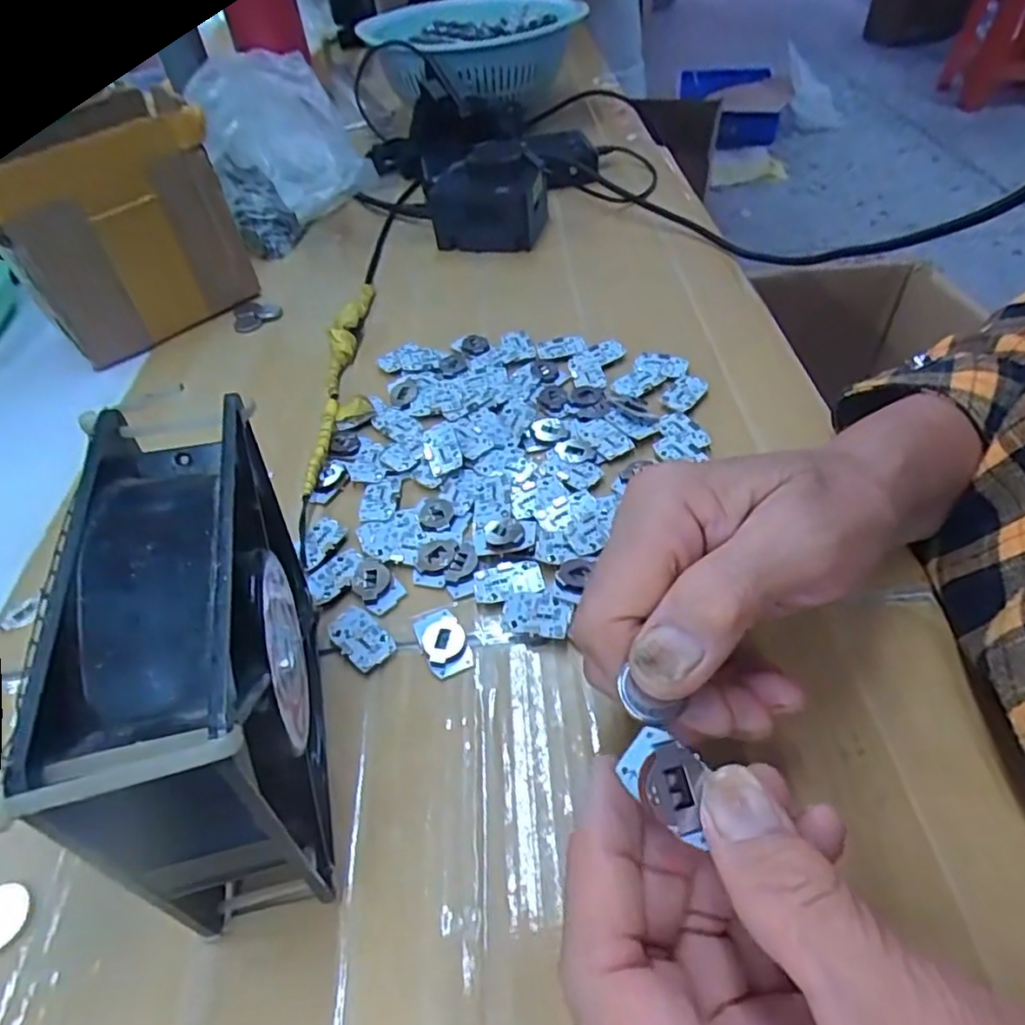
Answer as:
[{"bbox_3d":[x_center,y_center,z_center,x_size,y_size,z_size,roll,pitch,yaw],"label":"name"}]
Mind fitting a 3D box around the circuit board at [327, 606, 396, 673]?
[{"bbox_3d":[-0.063,0.052,0.267,0.030,0.004,0.017,33,60,30],"label":"circuit board"}]

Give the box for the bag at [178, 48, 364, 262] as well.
[{"bbox_3d":[-0.178,-0.273,0.491,0.102,0.120,0.077,-20,49,-11],"label":"bag"}]

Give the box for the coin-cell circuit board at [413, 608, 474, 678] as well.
[{"bbox_3d":[-0.029,0.052,0.264,0.018,0.006,0.031,-22,50,-12],"label":"coin-cell circuit board"}]

